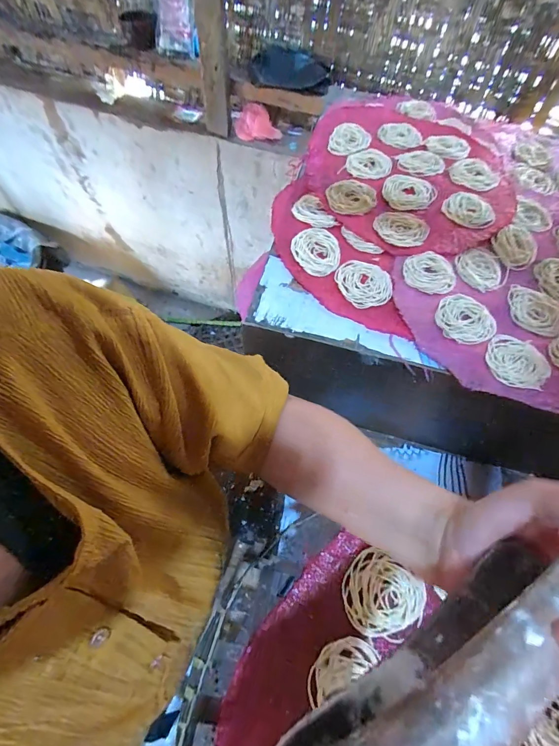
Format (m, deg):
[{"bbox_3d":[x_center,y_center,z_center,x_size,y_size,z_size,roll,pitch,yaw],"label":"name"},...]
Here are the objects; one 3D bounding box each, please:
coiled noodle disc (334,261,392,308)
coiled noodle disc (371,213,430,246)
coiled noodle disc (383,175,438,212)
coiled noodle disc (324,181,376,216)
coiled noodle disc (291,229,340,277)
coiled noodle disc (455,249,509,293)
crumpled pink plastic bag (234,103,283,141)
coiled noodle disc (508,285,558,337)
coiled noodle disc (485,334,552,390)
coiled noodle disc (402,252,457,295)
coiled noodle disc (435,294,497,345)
[{"bbox_3d":[0.112,-0.121,0.472,0.065,0.006,0.072,-27,70,-14],"label":"coiled noodle disc"},{"bbox_3d":[0.175,-0.211,0.514,0.075,0.009,0.062,17,66,5],"label":"coiled noodle disc"},{"bbox_3d":[0.199,-0.277,0.546,0.078,0.004,0.075,1,66,-2],"label":"coiled noodle disc"},{"bbox_3d":[0.109,-0.264,0.535,0.074,0.007,0.065,-14,67,-9],"label":"coiled noodle disc"},{"bbox_3d":[0.051,-0.169,0.492,0.067,0.004,0.078,7,65,0],"label":"coiled noodle disc"},{"bbox_3d":[0.279,-0.141,0.487,0.065,0.011,0.063,1,66,-2],"label":"coiled noodle disc"},{"bbox_3d":[-0.055,-0.673,0.953,0.127,0.055,0.093,6,62,-1],"label":"crumpled pink plastic bag"},{"bbox_3d":[0.336,-0.082,0.466,0.075,0.006,0.069,1,66,-2],"label":"coiled noodle disc"},{"bbox_3d":[0.286,-0.014,0.427,0.073,0.007,0.065,22,66,7],"label":"coiled noodle disc"},{"bbox_3d":[0.201,-0.134,0.474,0.067,0.012,0.065,1,66,-2],"label":"coiled noodle disc"},{"bbox_3d":[0.235,-0.067,0.448,0.073,0.008,0.067,1,66,-2],"label":"coiled noodle disc"}]

